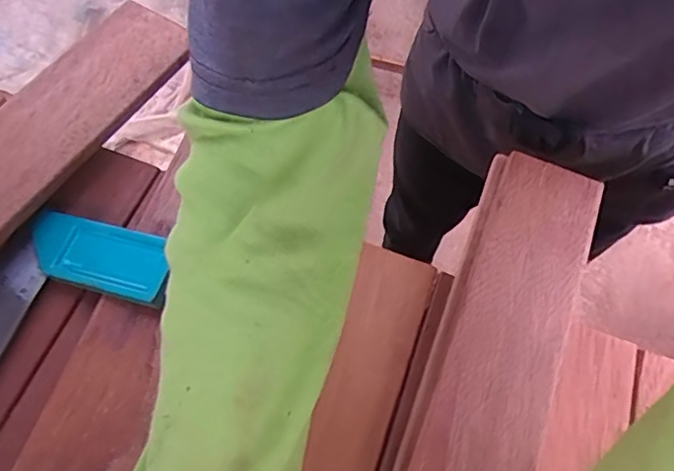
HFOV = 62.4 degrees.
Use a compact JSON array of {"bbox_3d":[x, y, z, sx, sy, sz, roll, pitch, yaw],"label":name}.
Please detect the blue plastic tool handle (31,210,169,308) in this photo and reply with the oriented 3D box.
[{"bbox_3d":[-0.140,0.012,0.332,0.093,0.016,0.040,19,62,5],"label":"blue plastic tool handle"}]

